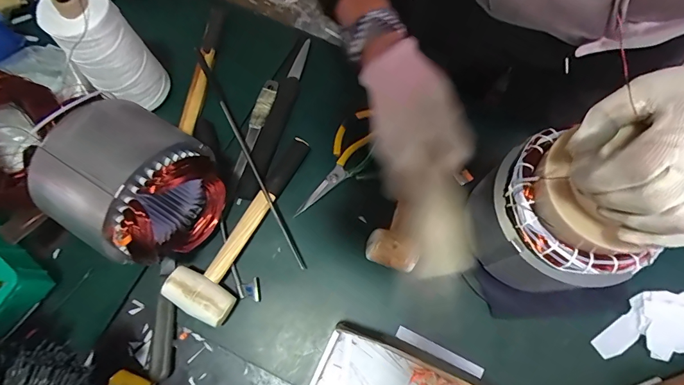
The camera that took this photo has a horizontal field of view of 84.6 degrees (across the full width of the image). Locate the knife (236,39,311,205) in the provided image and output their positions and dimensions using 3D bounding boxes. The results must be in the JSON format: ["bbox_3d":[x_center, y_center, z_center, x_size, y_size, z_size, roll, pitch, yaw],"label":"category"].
[{"bbox_3d":[-0.094,-0.110,0.549,0.032,0.015,0.259,18,72,5],"label":"knife"}]

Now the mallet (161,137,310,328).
[{"bbox_3d":[-0.117,0.035,0.484,0.078,0.041,0.261,27,73,8],"label":"mallet"}]

